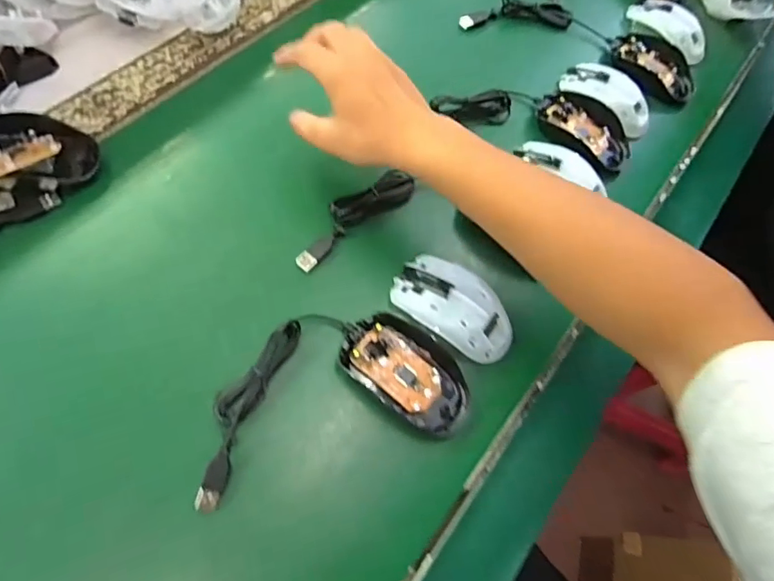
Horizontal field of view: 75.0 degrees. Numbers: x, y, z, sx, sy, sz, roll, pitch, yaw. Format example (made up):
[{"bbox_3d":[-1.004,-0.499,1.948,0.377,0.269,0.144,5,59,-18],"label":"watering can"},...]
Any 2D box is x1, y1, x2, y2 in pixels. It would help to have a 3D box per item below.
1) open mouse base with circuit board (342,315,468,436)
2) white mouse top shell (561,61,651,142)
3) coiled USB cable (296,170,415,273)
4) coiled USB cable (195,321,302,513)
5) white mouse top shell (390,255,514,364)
[{"bbox_3d":[0.015,0.060,0.380,0.103,0.024,0.059,32,65,13],"label":"open mouse base with circuit board"},{"bbox_3d":[0.231,-0.204,0.525,0.101,0.024,0.049,42,68,17],"label":"white mouse top shell"},{"bbox_3d":[-0.029,-0.064,0.429,0.128,0.017,0.029,-40,71,-21],"label":"coiled USB cable"},{"bbox_3d":[-0.100,0.078,0.344,0.029,0.015,0.132,20,63,7],"label":"coiled USB cable"},{"bbox_3d":[0.054,0.013,0.398,0.101,0.028,0.057,37,66,15],"label":"white mouse top shell"}]

